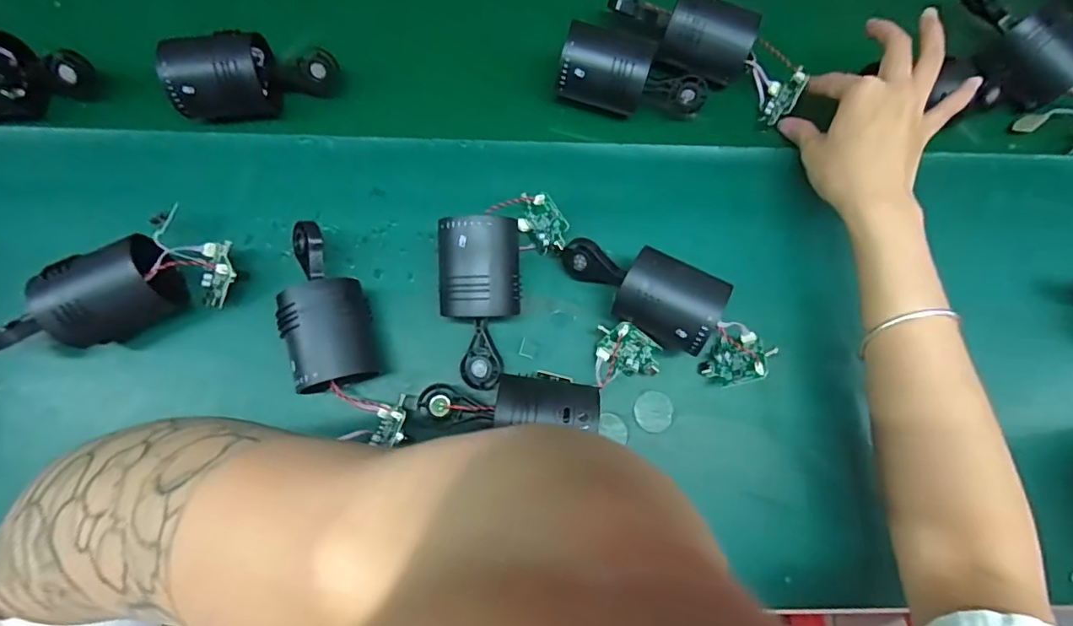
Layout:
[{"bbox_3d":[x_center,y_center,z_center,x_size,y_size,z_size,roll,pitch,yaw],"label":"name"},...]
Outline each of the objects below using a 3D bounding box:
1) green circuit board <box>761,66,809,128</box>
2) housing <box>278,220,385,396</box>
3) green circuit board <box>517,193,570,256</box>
[{"bbox_3d":[0.200,-0.175,0.420,0.011,0.033,0.040,27,81,-23],"label":"green circuit board"},{"bbox_3d":[-0.145,-0.005,0.354,0.055,0.058,0.115,-24,83,-7],"label":"housing"},{"bbox_3d":[0.006,-0.063,0.384,0.009,0.036,0.040,-24,79,-48],"label":"green circuit board"}]

